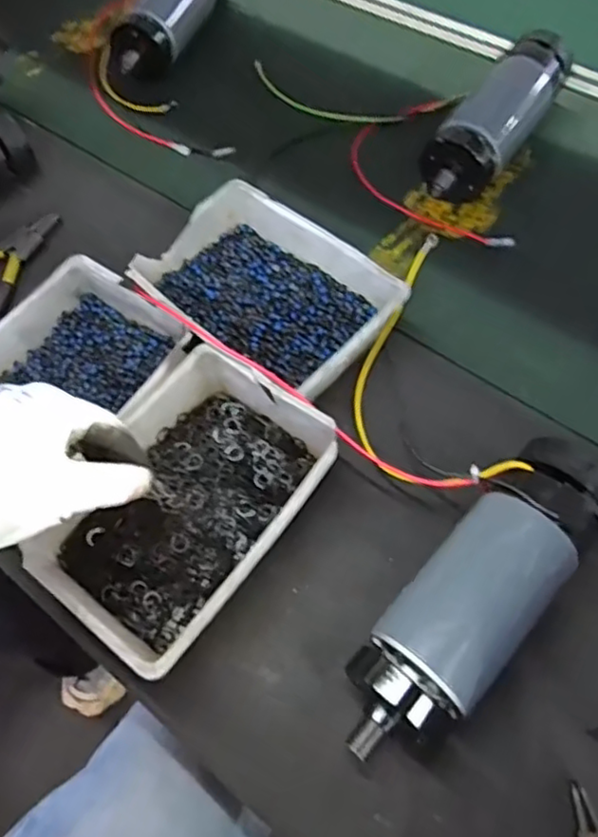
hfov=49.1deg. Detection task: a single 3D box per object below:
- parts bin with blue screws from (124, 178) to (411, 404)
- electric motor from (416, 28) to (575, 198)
[{"bbox_3d":[-0.025,-0.108,0.556,0.206,0.050,0.141,36,69,20],"label":"parts bin with blue screws"},{"bbox_3d":[0.203,-0.303,0.675,0.068,0.062,0.238,31,67,18],"label":"electric motor"}]

